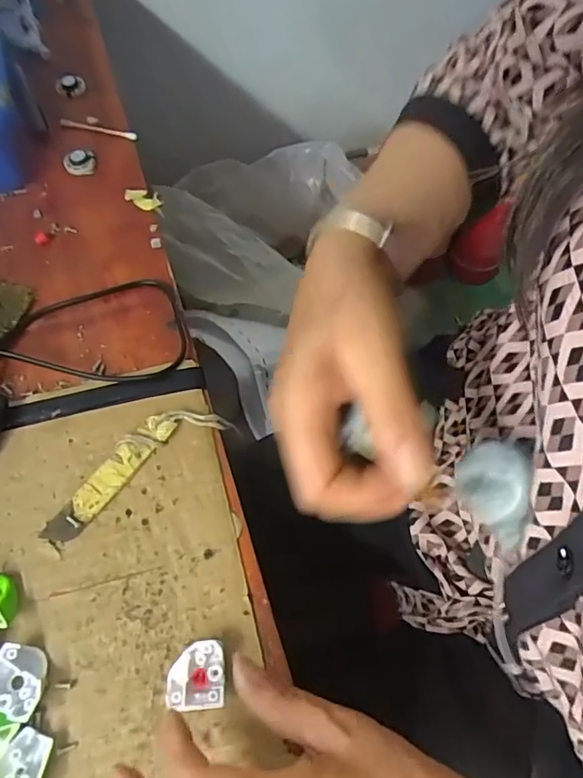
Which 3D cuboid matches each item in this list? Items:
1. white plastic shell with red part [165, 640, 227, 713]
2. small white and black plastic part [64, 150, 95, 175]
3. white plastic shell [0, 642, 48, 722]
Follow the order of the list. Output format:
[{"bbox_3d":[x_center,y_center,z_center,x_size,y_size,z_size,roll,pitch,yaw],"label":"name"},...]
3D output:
[{"bbox_3d":[-0.052,0.155,0.291,0.031,0.009,0.031,-4,65,-4],"label":"white plastic shell with red part"},{"bbox_3d":[-0.180,-0.192,0.453,0.024,0.013,0.018,-17,66,-10],"label":"small white and black plastic part"},{"bbox_3d":[-0.146,0.156,0.288,0.031,0.015,0.030,24,66,9],"label":"white plastic shell"}]

